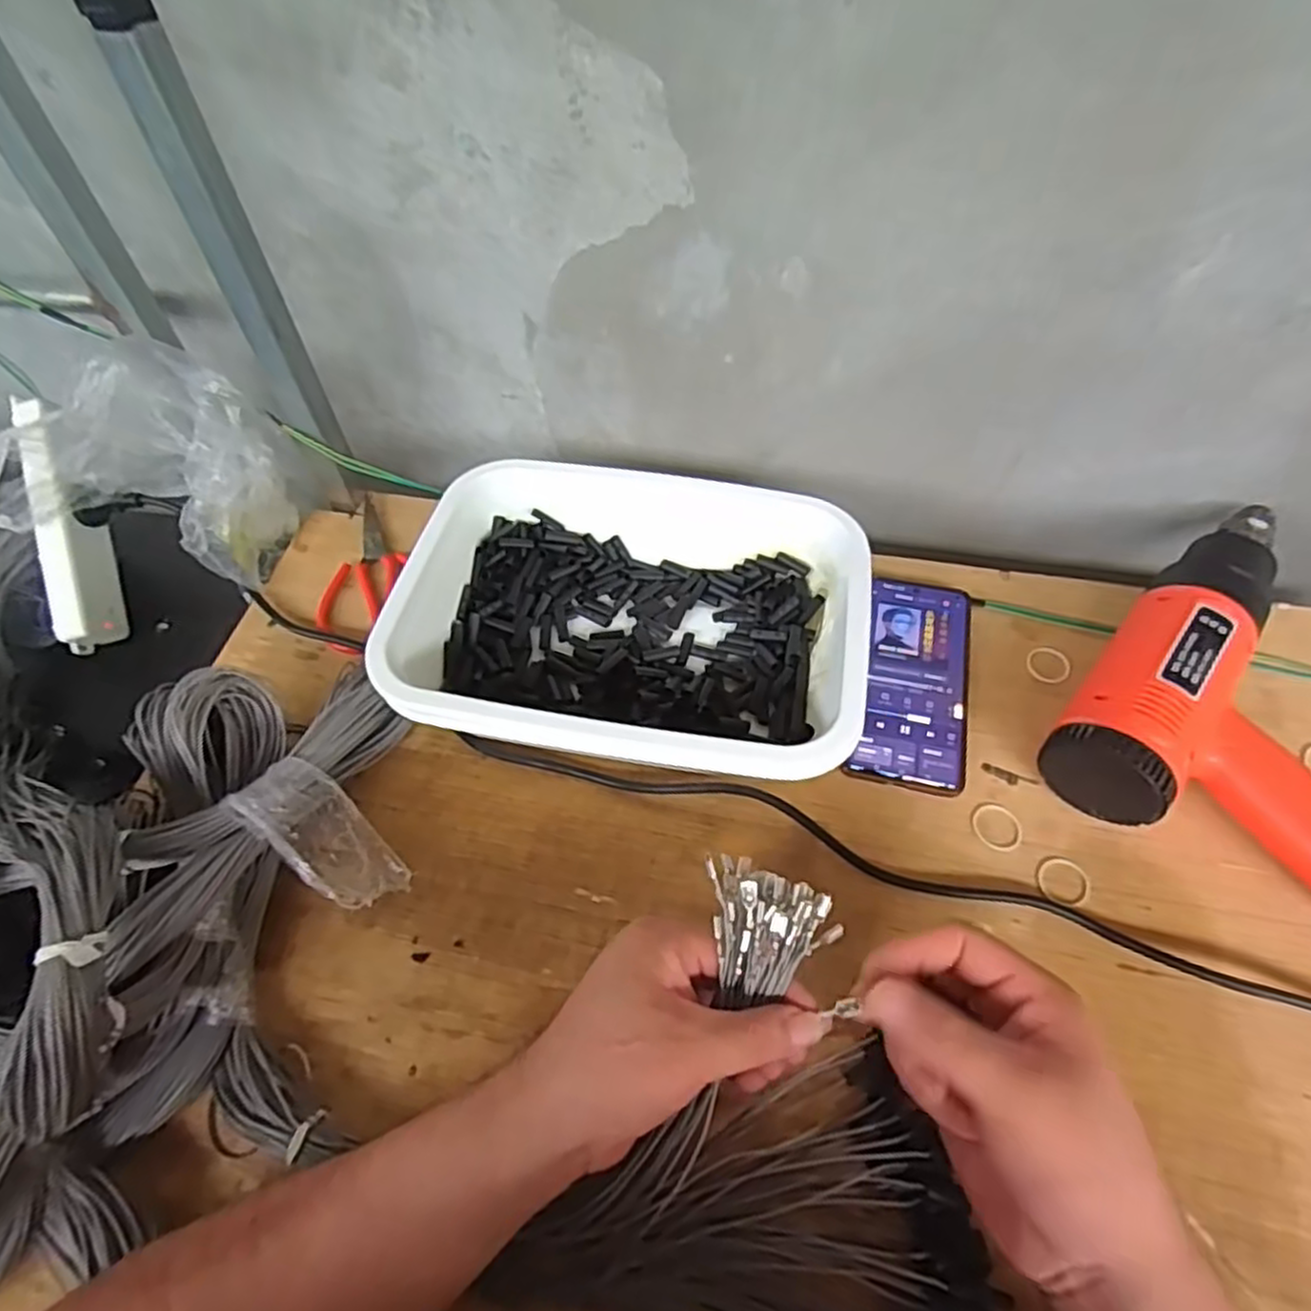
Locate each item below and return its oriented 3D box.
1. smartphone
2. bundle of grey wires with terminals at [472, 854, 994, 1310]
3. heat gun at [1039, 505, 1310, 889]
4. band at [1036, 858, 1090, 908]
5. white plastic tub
[{"bbox_3d":[0.178,0.016,0.512,0.070,0.013,0.160,13,57,11],"label":"smartphone"},{"bbox_3d":[0.064,0.241,0.316,0.226,0.104,0.195,32,63,22],"label":"bundle of grey wires with terminals"},{"bbox_3d":[0.383,0.020,0.464,0.186,0.071,0.270,35,64,24],"label":"heat gun"},{"bbox_3d":[0.238,0.131,0.438,0.029,0.004,0.028,-1,55,2],"label":"band"},{"bbox_3d":[-0.012,-0.024,0.505,0.281,0.087,0.214,8,56,8],"label":"white plastic tub"}]

